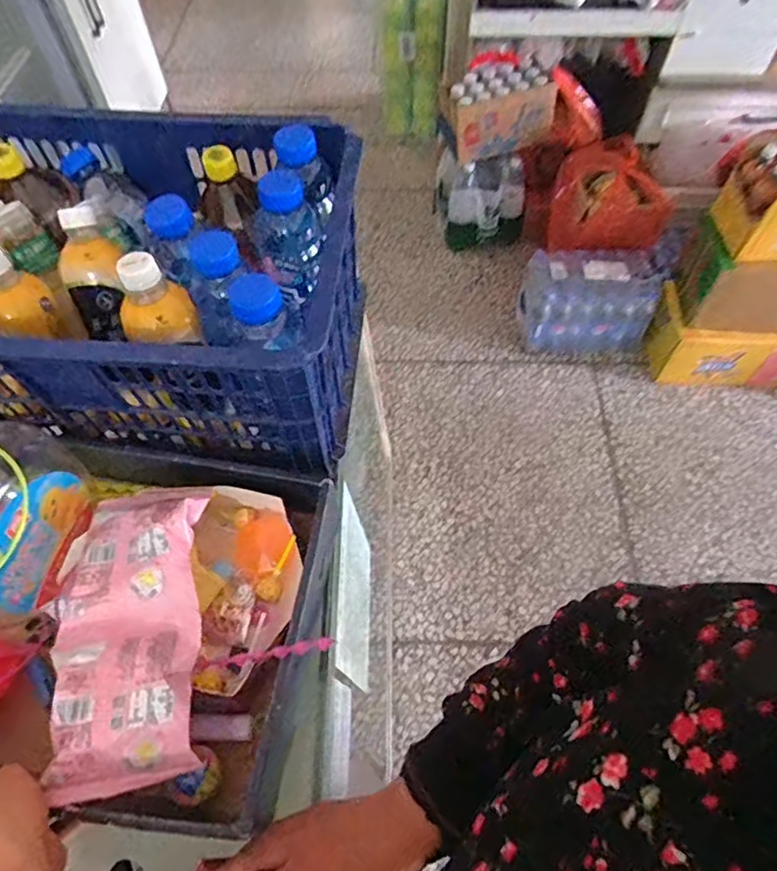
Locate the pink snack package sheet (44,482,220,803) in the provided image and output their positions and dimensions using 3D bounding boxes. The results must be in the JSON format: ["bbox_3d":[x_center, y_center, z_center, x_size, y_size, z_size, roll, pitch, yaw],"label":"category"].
[{"bbox_3d":[-0.216,0.151,0.459,0.125,0.040,0.240,-6,60,-3],"label":"pink snack package sheet"}]

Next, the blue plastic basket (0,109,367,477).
[{"bbox_3d":[-0.274,-0.150,0.602,0.458,0.226,0.330,3,60,3],"label":"blue plastic basket"}]

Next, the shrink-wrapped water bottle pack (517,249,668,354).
[{"bbox_3d":[0.629,-0.411,1.762,0.378,0.309,0.192,4,60,3],"label":"shrink-wrapped water bottle pack"}]

